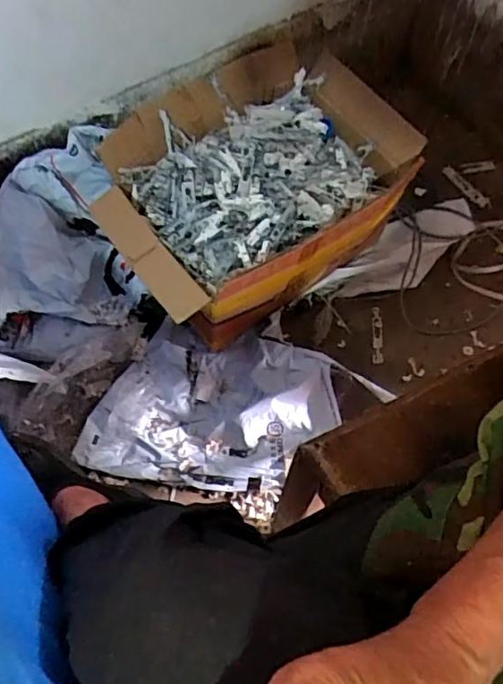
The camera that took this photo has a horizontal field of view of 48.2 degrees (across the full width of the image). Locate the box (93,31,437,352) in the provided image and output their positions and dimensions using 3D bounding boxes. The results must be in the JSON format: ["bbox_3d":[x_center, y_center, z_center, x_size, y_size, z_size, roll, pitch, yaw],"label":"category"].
[{"bbox_3d":[0.004,-0.270,1.022,0.539,0.220,0.388,-33,68,-17],"label":"box"}]

